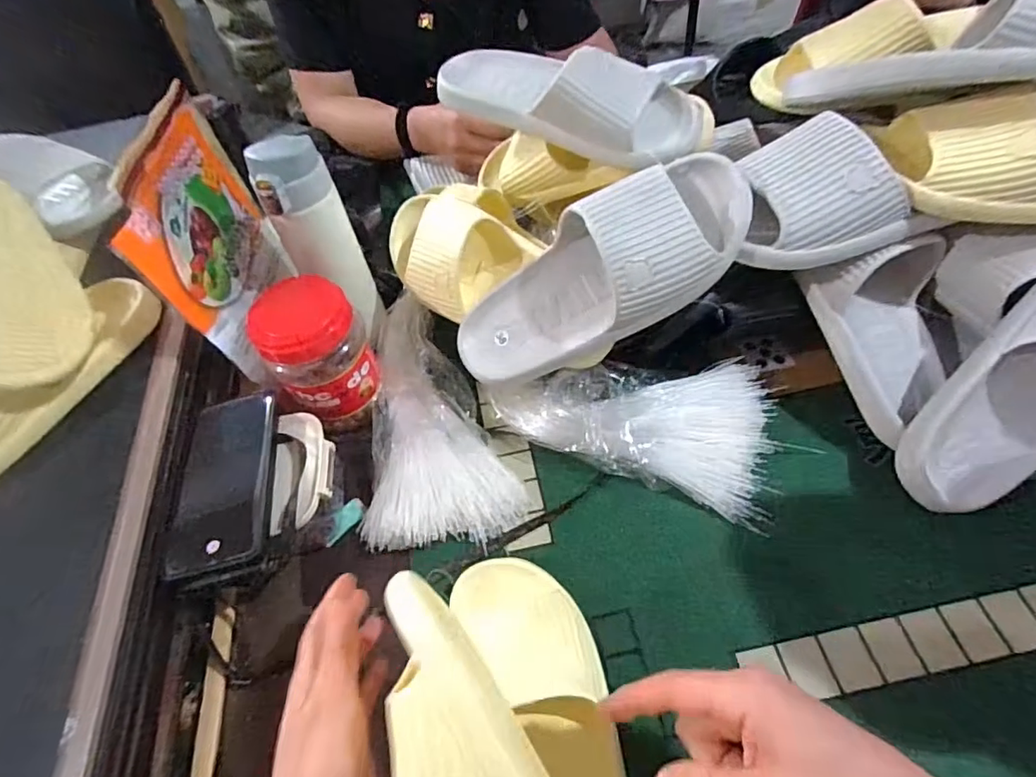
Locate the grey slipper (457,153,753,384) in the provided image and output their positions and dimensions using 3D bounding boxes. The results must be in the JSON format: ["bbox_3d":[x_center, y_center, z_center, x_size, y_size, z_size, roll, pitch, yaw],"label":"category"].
[{"bbox_3d":[0.066,-0.088,0.455,0.261,0.085,0.104,-32,80,13],"label":"grey slipper"}]

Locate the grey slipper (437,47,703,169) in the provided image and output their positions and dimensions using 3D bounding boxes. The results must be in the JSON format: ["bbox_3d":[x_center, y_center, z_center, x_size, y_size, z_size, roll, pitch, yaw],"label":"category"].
[{"bbox_3d":[0.041,-0.280,0.515,0.261,0.066,0.115,34,64,26],"label":"grey slipper"}]

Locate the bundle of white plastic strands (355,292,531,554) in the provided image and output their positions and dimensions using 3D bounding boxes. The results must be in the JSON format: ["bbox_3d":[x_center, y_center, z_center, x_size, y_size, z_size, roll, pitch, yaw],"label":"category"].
[{"bbox_3d":[-0.071,0.015,0.533,0.132,0.049,0.262,-6,54,2],"label":"bundle of white plastic strands"}]

